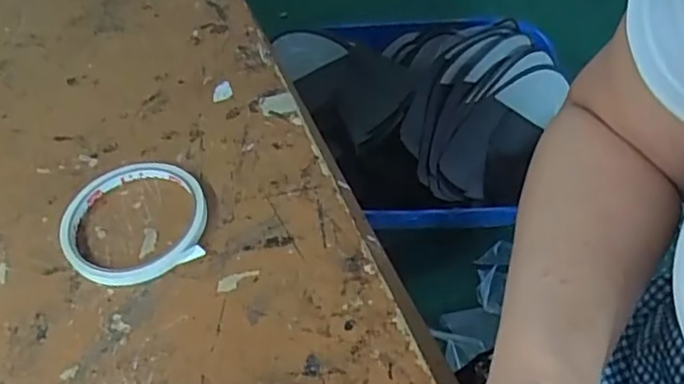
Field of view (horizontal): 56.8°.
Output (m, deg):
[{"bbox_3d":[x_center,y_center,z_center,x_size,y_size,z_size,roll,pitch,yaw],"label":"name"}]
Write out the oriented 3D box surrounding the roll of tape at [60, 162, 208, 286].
[{"bbox_3d":[-0.129,0.017,0.395,0.087,0.011,0.087,-3,51,3],"label":"roll of tape"}]

